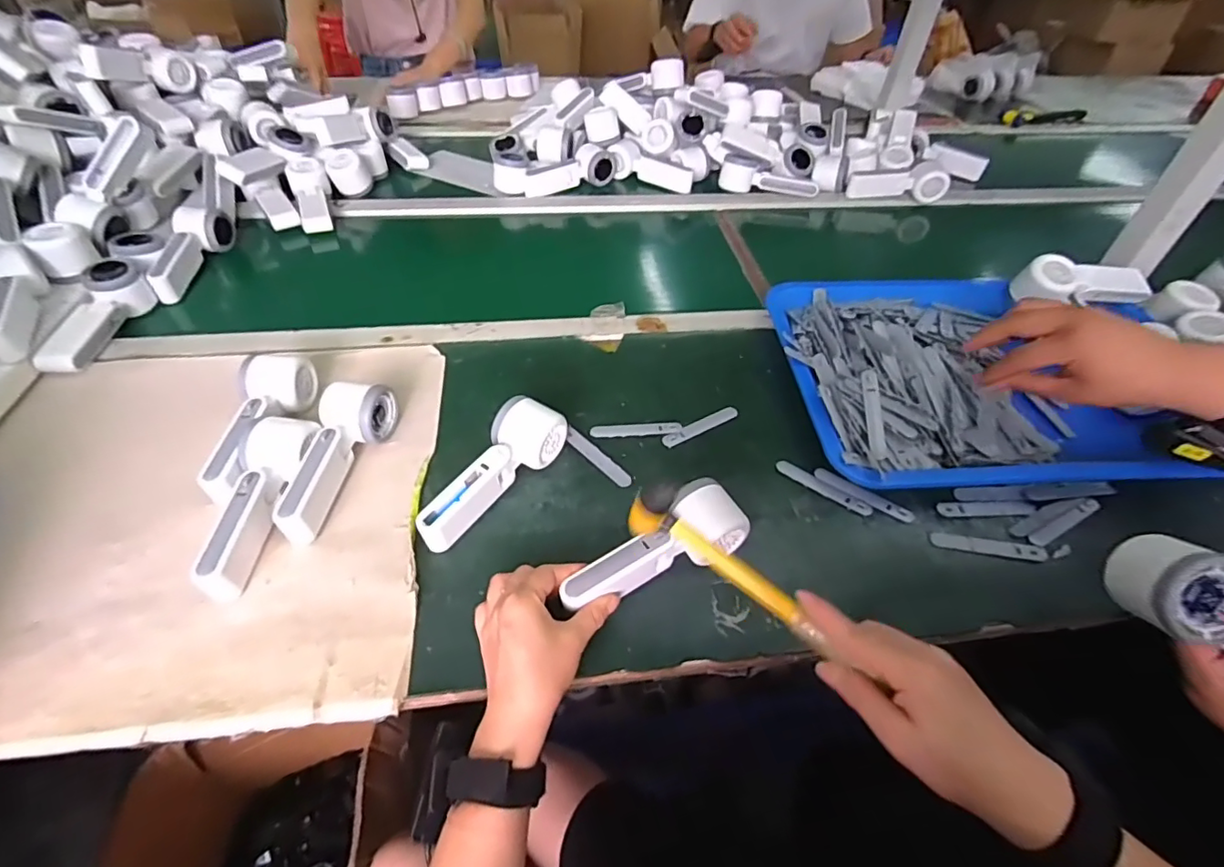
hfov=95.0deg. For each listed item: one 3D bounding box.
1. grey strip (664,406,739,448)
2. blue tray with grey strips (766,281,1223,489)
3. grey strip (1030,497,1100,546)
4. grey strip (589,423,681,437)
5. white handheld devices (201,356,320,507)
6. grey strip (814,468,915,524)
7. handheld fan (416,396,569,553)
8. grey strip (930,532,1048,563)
[{"bbox_3d":[0.096,-0.008,0.602,0.095,0.006,0.017,-26,53,-24],"label":"grey strip"},{"bbox_3d":[0.385,-0.077,0.642,0.372,0.052,0.344,-2,47,-4],"label":"blue tray with grey strips"},{"bbox_3d":[0.425,0.081,0.522,0.097,0.007,0.014,-22,51,-21],"label":"grey strip"},{"bbox_3d":[0.026,-0.004,0.593,0.094,0.004,0.015,-4,57,-3],"label":"grey strip"},{"bbox_3d":[-0.336,-0.012,0.536,0.054,0.048,0.163,-1,47,-3],"label":"white handheld devices"},{"bbox_3d":[0.242,0.060,0.540,0.095,0.009,0.015,28,59,18],"label":"grey strip"},{"bbox_3d":[-0.114,0.032,0.519,0.055,0.056,0.165,32,54,26],"label":"handheld fan"},{"bbox_3d":[0.341,0.102,0.507,0.095,0.006,0.018,6,47,4],"label":"grey strip"}]

